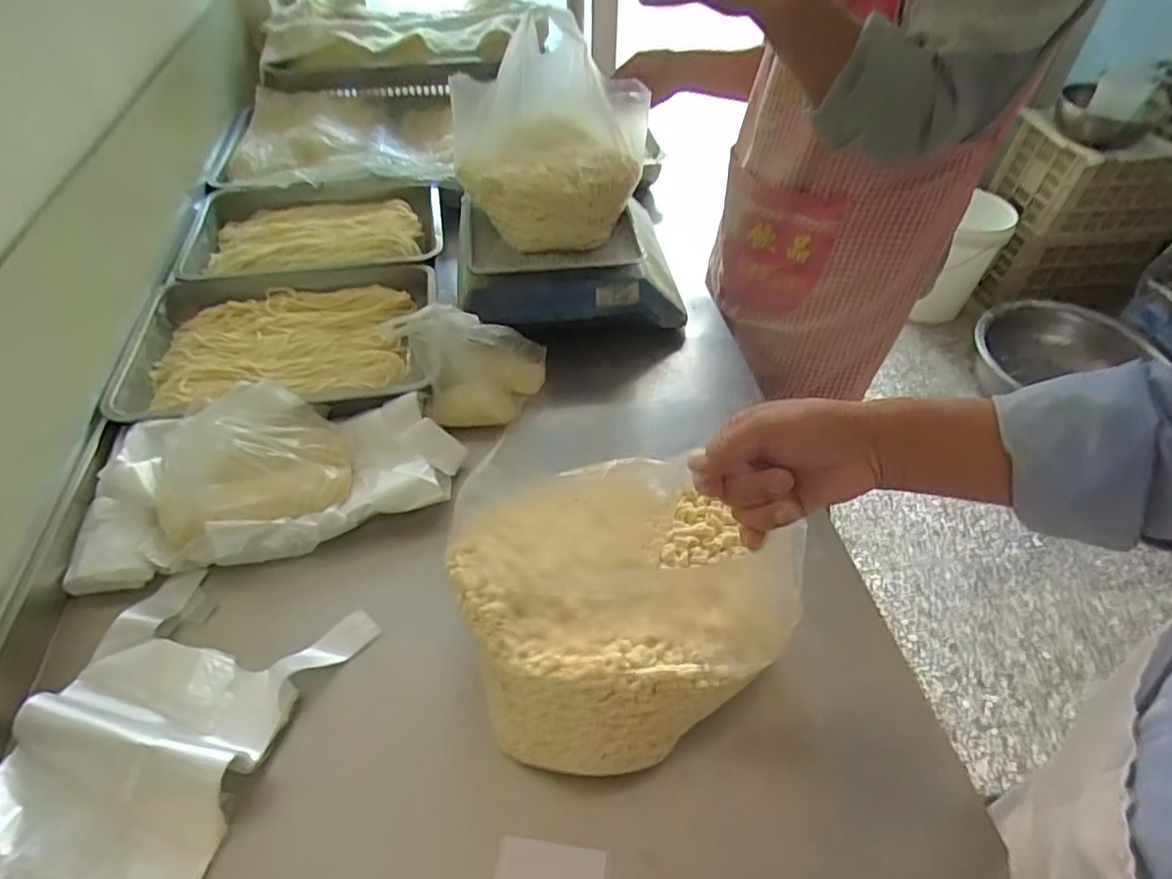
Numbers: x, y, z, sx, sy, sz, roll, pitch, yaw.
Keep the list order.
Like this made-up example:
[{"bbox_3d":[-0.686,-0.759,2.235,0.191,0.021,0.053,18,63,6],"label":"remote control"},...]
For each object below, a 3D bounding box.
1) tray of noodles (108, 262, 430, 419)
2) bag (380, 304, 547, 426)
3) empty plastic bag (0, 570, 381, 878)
[{"bbox_3d":[-0.389,-0.134,0.814,0.400,0.063,0.275,-3,48,-4],"label":"tray of noodles"},{"bbox_3d":[-0.138,-0.098,0.781,0.185,0.149,0.080,-10,49,-10],"label":"bag"},{"bbox_3d":[-0.359,0.235,0.535,0.212,0.040,0.261,16,49,13],"label":"empty plastic bag"}]

